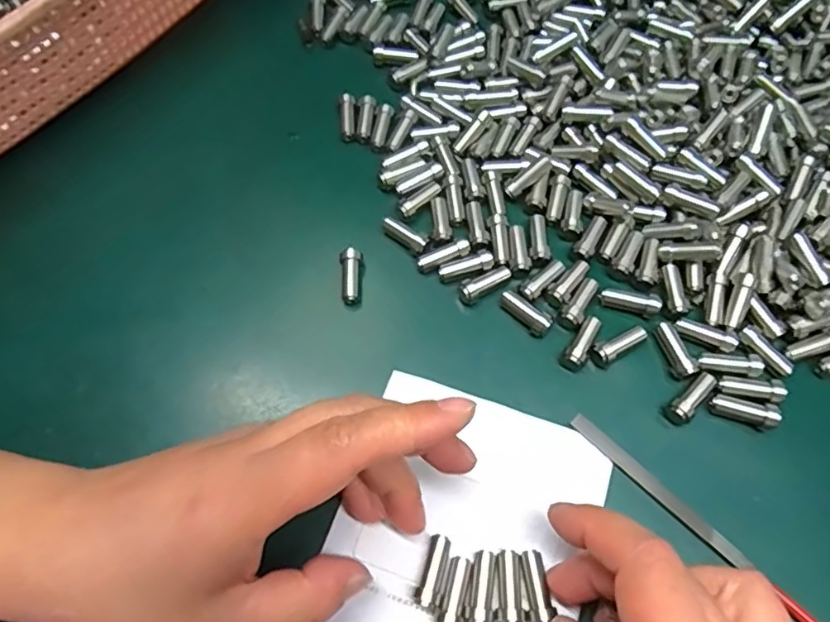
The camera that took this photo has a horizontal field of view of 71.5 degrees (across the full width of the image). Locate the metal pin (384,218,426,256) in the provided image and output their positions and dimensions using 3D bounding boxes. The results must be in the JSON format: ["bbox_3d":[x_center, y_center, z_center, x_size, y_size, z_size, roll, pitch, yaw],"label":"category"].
[{"bbox_3d":[-0.006,-0.038,0.292,0.026,0.007,0.007,36,73,16],"label":"metal pin"}]

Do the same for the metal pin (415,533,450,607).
[{"bbox_3d":[0.007,0.103,0.229,0.008,0.009,0.026,17,69,9],"label":"metal pin"}]

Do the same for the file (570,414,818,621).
[{"bbox_3d":[0.127,0.097,0.230,0.156,0.005,0.007,42,75,17],"label":"file"}]

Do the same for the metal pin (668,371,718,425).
[{"bbox_3d":[0.123,0.038,0.254,0.027,0.006,0.010,-40,71,-13],"label":"metal pin"}]

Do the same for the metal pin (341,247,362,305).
[{"bbox_3d":[-0.032,-0.017,0.284,0.009,0.007,0.027,-2,80,2],"label":"metal pin"}]

